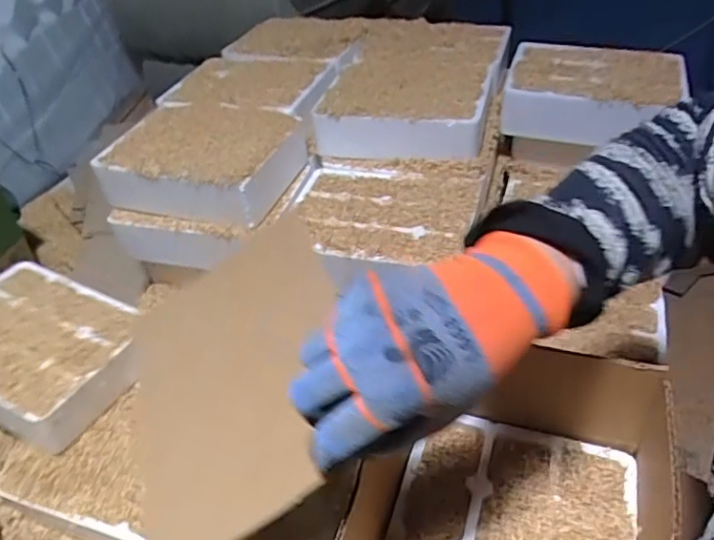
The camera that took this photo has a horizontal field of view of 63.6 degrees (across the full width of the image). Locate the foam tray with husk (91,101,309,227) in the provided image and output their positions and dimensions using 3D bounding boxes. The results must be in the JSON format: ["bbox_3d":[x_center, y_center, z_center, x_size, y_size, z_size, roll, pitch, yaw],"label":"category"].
[{"bbox_3d":[-0.211,-0.156,0.815,0.226,0.079,0.188,11,44,16],"label":"foam tray with husk"}]

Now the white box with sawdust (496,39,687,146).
[{"bbox_3d":[0.350,-0.265,0.862,0.241,0.071,0.177,9,43,14],"label":"white box with sawdust"}]

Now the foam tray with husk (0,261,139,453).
[{"bbox_3d":[-0.403,0.098,0.731,0.234,0.083,0.182,16,45,22],"label":"foam tray with husk"}]

